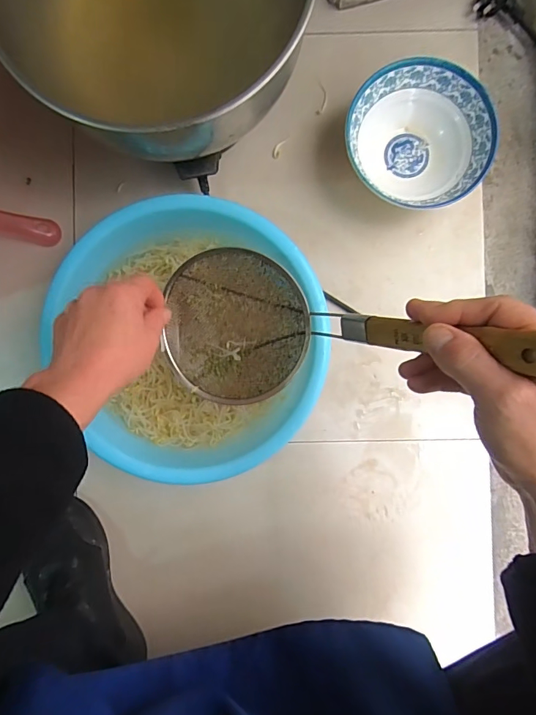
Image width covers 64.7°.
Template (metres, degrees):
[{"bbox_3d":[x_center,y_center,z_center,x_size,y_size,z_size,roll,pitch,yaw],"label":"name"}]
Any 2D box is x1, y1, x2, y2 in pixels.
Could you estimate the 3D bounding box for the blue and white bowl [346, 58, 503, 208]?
[{"bbox_3d":[0.202,-0.295,0.591,0.192,0.081,0.183,0,90,0],"label":"blue and white bowl"}]

